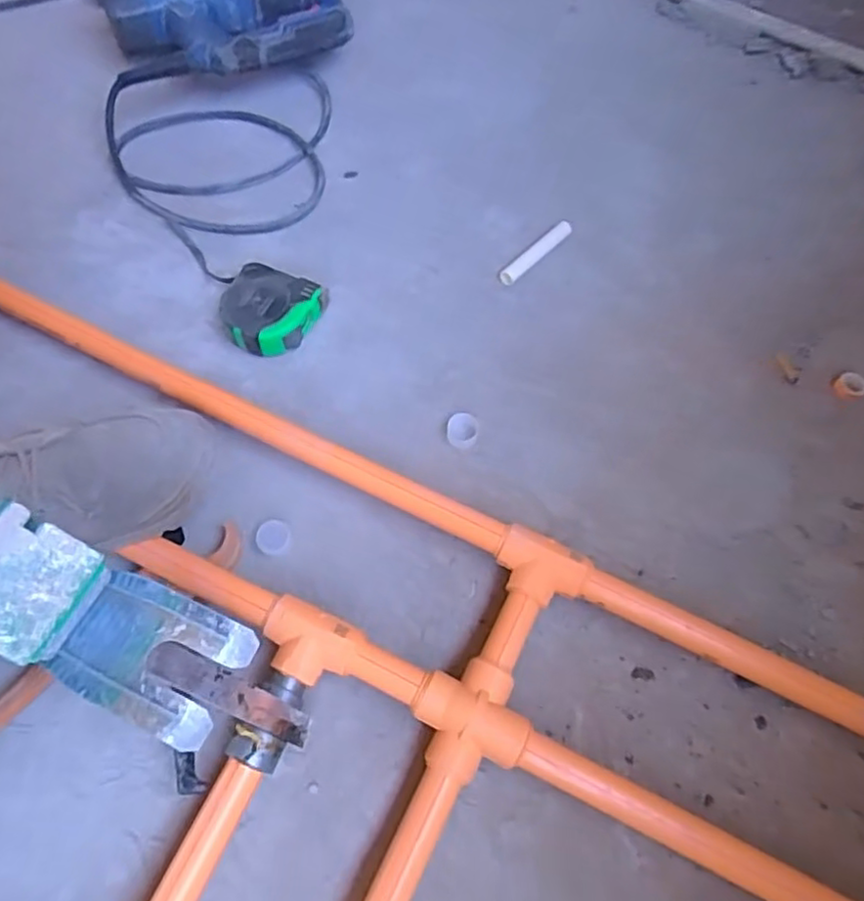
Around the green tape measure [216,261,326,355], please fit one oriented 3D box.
[{"bbox_3d":[-0.153,-0.131,0.619,0.086,0.040,0.080,19,66,8],"label":"green tape measure"}]

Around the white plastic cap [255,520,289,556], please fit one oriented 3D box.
[{"bbox_3d":[-0.128,0.070,0.529,0.023,0.014,0.027,25,67,10],"label":"white plastic cap"}]

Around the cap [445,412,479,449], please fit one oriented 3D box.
[{"bbox_3d":[0.026,-0.017,0.579,0.027,0.014,0.028,0,65,-1],"label":"cap"}]

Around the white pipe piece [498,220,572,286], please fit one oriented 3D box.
[{"bbox_3d":[0.107,-0.201,0.668,0.015,0.017,0.100,42,71,17],"label":"white pipe piece"}]

